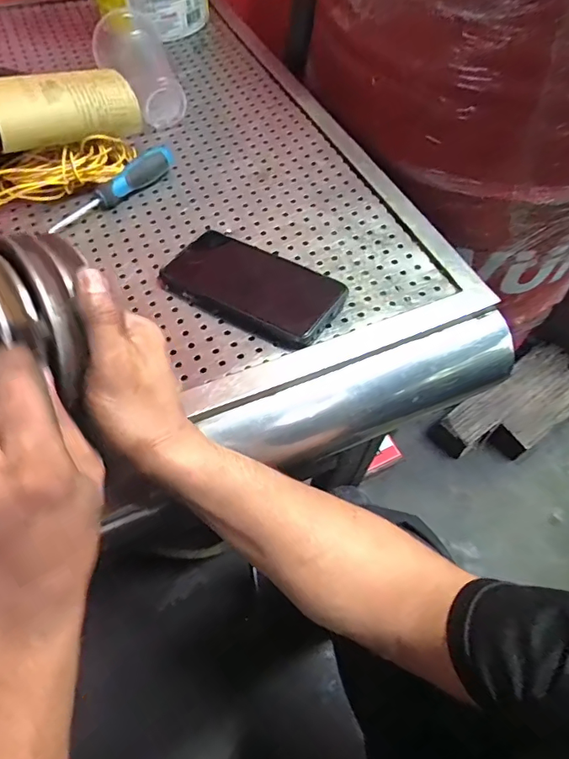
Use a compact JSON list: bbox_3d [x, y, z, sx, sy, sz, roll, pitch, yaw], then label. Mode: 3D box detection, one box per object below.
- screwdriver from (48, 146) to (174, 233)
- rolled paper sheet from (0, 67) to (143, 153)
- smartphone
[{"bbox_3d":[-0.181,-0.207,0.504,0.155,0.031,0.022,-37,66,-23],"label":"screwdriver"},{"bbox_3d":[-0.231,-0.276,0.480,0.158,0.063,0.052,-37,66,-23],"label":"rolled paper sheet"},{"bbox_3d":[-0.031,-0.088,0.433,0.164,0.012,0.083,28,62,22],"label":"smartphone"}]

